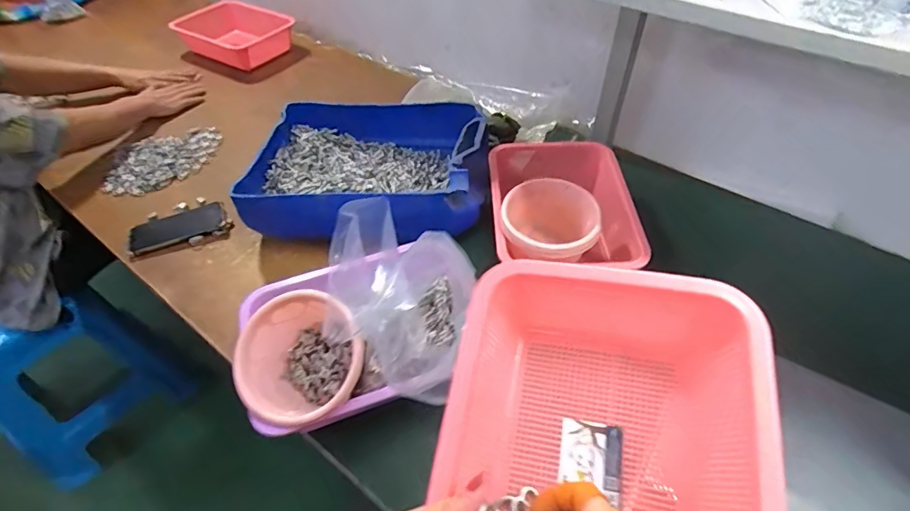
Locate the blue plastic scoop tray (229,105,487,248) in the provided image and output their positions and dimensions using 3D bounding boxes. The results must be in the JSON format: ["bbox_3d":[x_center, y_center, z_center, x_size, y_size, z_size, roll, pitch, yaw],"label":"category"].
[{"bbox_3d":[-0.147,-0.147,0.849,0.391,0.116,0.292,0,48,2],"label":"blue plastic scoop tray"}]

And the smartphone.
[{"bbox_3d":[-0.492,-0.051,0.845,0.162,0.013,0.081,-23,49,-10],"label":"smartphone"}]

